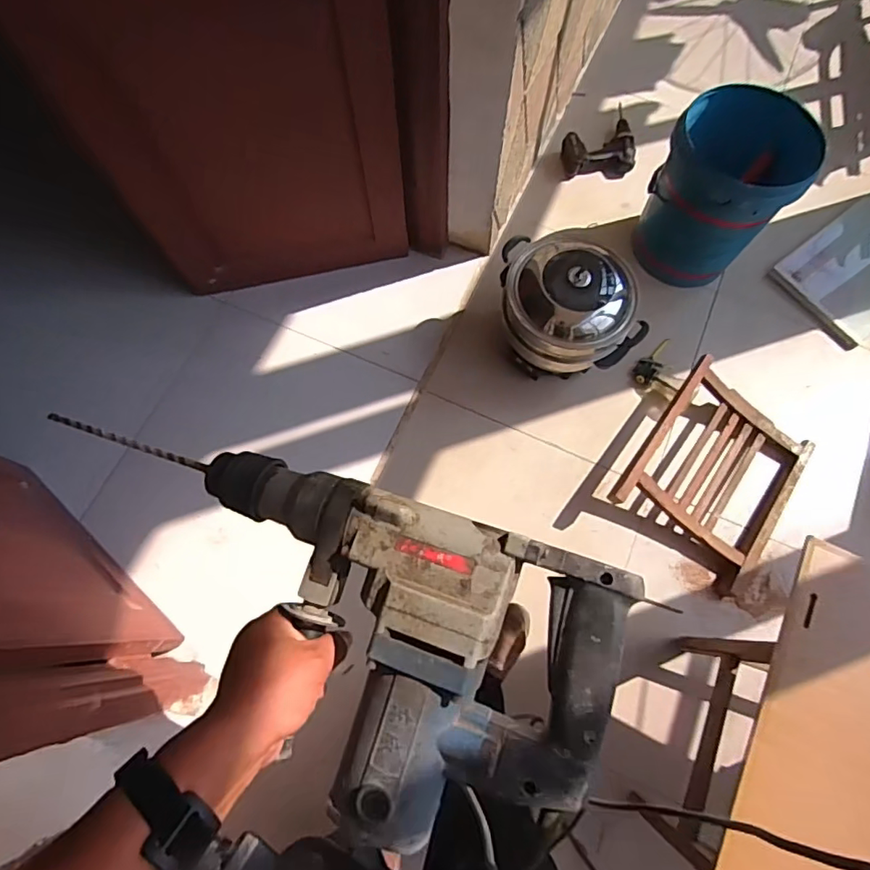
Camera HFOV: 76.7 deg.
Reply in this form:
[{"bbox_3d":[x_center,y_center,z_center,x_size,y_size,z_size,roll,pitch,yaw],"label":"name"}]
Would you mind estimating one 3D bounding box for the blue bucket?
[{"bbox_3d":[0.678,-0.584,1.312,0.299,0.355,0.325,-2,70,5],"label":"blue bucket"}]

